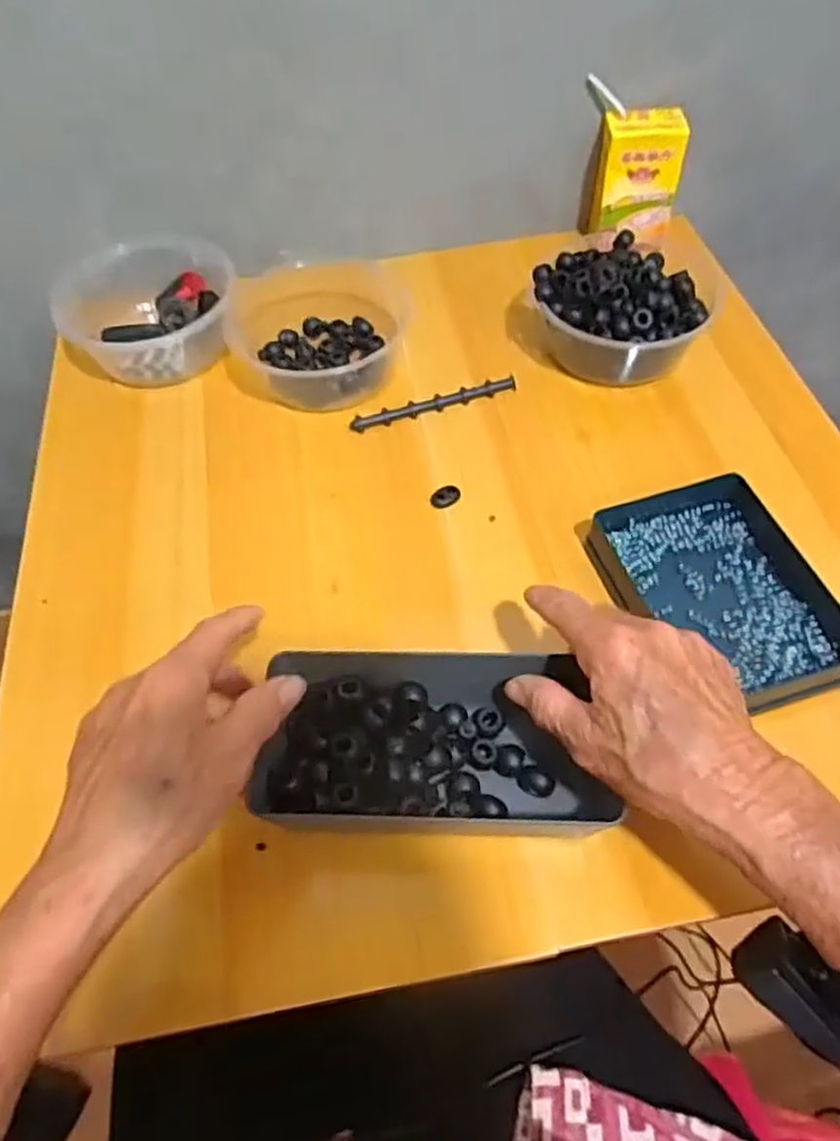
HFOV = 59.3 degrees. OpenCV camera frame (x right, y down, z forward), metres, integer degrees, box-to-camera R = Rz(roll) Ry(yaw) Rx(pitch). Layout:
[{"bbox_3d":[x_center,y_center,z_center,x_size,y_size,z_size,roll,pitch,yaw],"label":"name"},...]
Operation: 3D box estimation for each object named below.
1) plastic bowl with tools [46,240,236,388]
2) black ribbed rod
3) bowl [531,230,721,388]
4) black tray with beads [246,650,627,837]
[{"bbox_3d":[-0.223,-0.214,0.609,0.144,0.065,0.115,-1,56,0],"label":"plastic bowl with tools"},{"bbox_3d":[0.012,-0.132,0.578,0.134,0.007,0.011,-17,58,-10],"label":"black ribbed rod"},{"bbox_3d":[0.160,-0.208,0.586,0.129,0.068,0.130,-1,56,1],"label":"bowl"},{"bbox_3d":[0.008,0.088,0.400,0.178,0.035,0.101,-1,56,0],"label":"black tray with beads"}]

